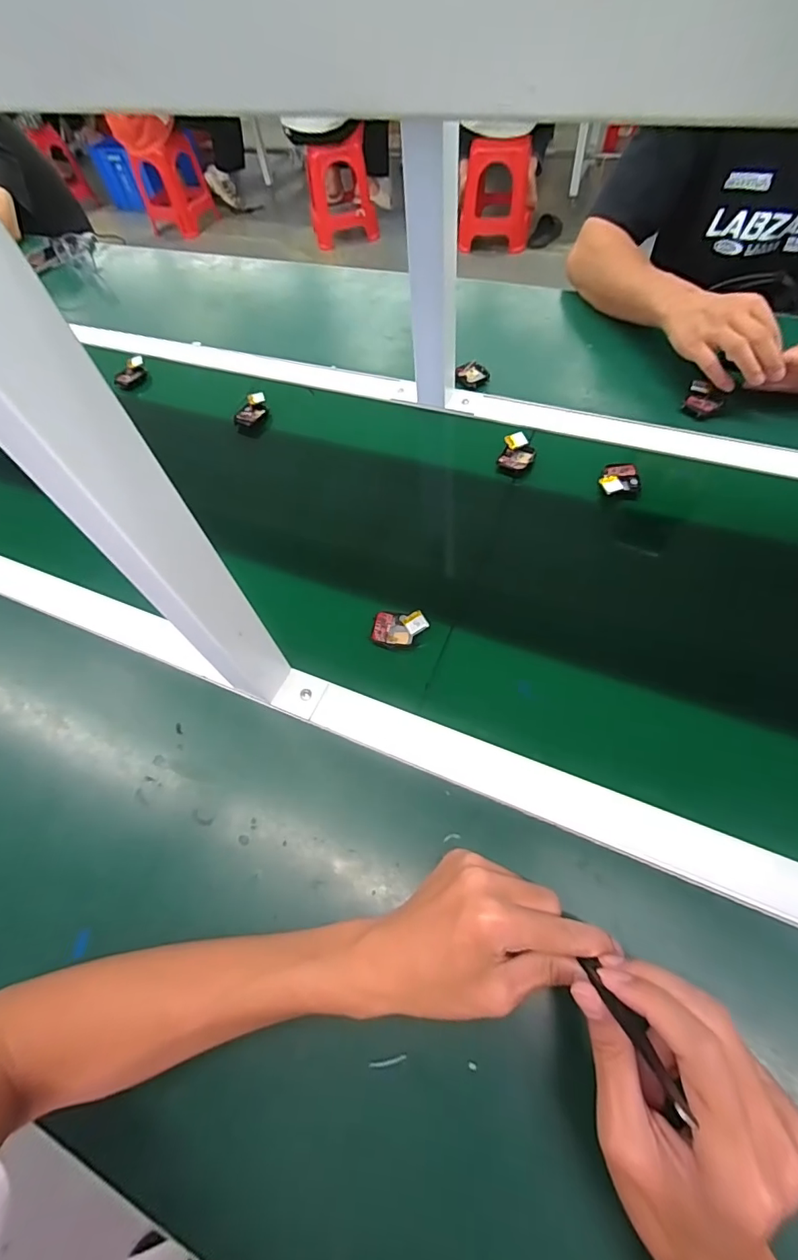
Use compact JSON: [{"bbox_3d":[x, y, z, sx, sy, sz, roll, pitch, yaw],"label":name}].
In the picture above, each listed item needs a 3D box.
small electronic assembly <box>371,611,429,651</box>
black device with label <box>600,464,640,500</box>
[{"bbox_3d":[0.001,0.000,0.452,0.052,0.020,0.032,6,57,8],"label":"small electronic assembly"},{"bbox_3d":[0.245,-0.165,0.524,0.044,0.015,0.044,5,56,8],"label":"black device with label"}]

